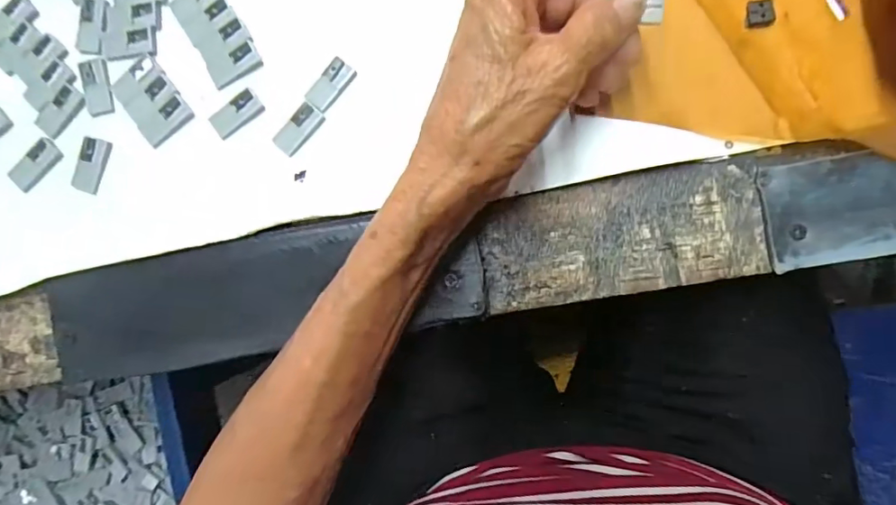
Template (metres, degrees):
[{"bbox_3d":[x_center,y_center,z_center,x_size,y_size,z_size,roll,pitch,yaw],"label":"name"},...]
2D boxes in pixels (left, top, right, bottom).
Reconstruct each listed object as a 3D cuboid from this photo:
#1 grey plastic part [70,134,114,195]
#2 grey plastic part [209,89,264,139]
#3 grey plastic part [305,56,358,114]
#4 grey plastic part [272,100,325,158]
[{"bbox_3d":[-0.183,-0.045,0.259,0.014,0.004,0.028,15,90,3],"label":"grey plastic part"},{"bbox_3d":[-0.108,-0.071,0.258,0.027,0.004,0.013,-38,87,2],"label":"grey plastic part"},{"bbox_3d":[-0.060,-0.085,0.257,0.014,0.004,0.028,38,91,3],"label":"grey plastic part"},{"bbox_3d":[-0.076,-0.062,0.255,0.013,0.004,0.027,38,91,3],"label":"grey plastic part"}]

